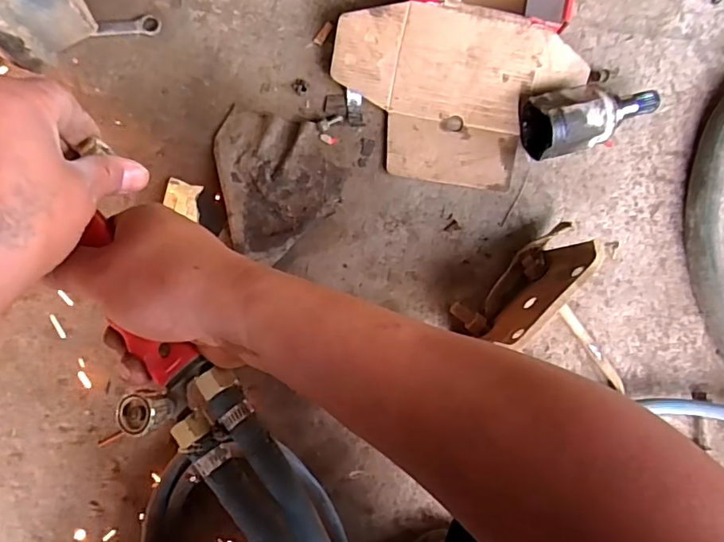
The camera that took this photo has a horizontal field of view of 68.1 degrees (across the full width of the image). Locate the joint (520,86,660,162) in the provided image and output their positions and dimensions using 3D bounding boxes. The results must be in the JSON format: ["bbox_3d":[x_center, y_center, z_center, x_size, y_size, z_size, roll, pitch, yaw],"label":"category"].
[{"bbox_3d":[0.274,-0.188,0.636,0.161,0.068,0.076,-17,88,-8],"label":"joint"}]

